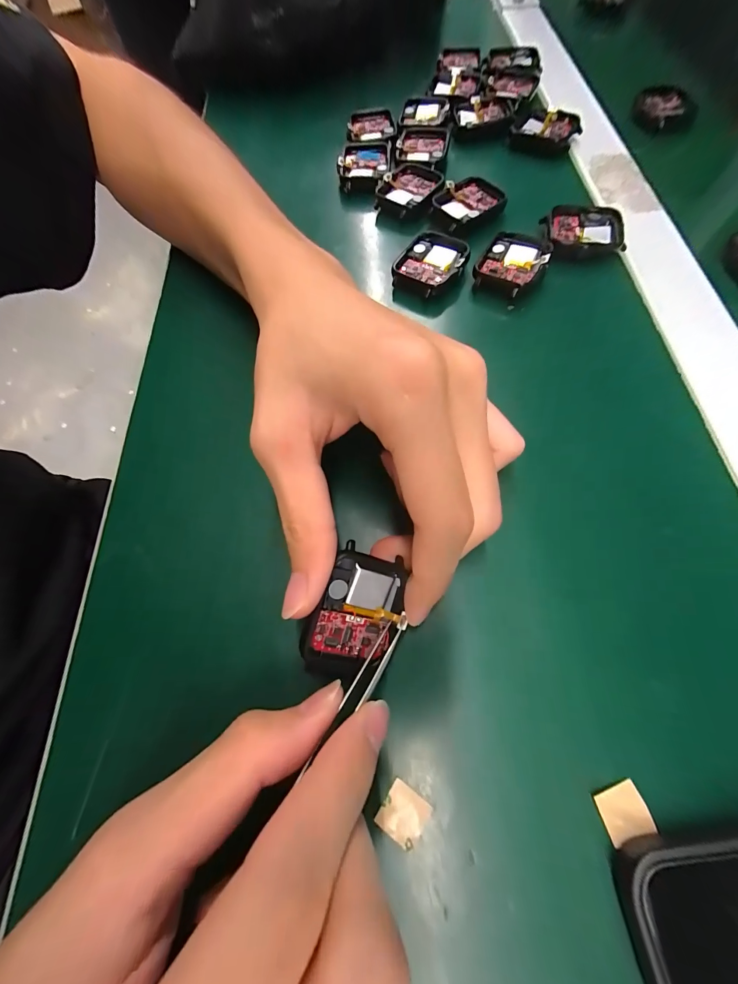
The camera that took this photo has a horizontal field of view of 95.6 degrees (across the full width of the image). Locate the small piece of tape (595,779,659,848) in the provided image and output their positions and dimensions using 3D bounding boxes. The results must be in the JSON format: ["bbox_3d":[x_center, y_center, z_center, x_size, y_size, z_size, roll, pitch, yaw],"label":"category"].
[{"bbox_3d":[0.086,0.108,0.112,0.015,0.004,0.014,-17,69,-4],"label":"small piece of tape"}]

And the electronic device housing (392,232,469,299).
[{"bbox_3d":[0.037,-0.140,0.206,0.041,0.010,0.041,28,72,13],"label":"electronic device housing"}]

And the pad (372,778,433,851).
[{"bbox_3d":[0.012,0.112,0.116,0.015,0.004,0.014,32,73,14],"label":"pad"}]

